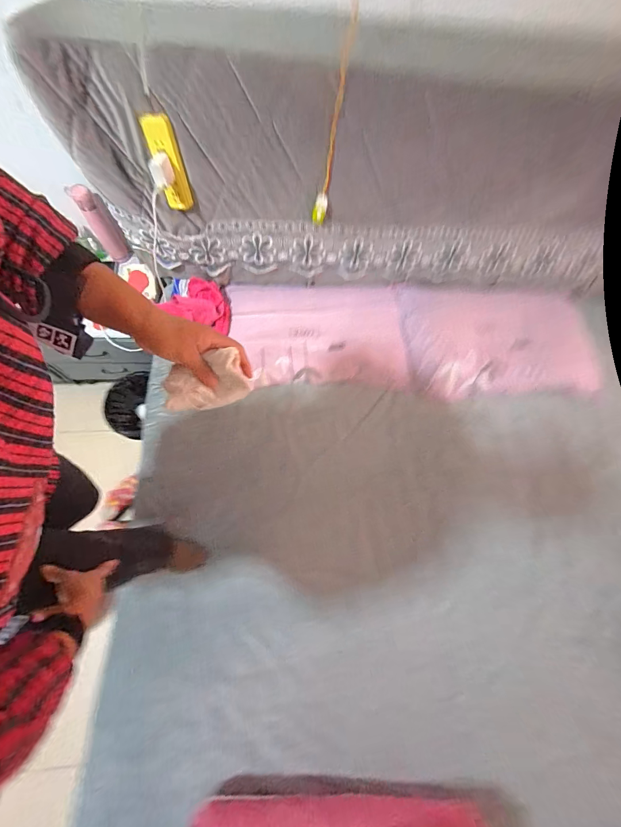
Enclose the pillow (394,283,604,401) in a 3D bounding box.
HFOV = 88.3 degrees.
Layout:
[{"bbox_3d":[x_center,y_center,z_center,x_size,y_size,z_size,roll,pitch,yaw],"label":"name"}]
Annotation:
[{"bbox_3d":[0.675,-0.259,1.143,0.702,0.108,0.398,1,68,-4],"label":"pillow"}]

